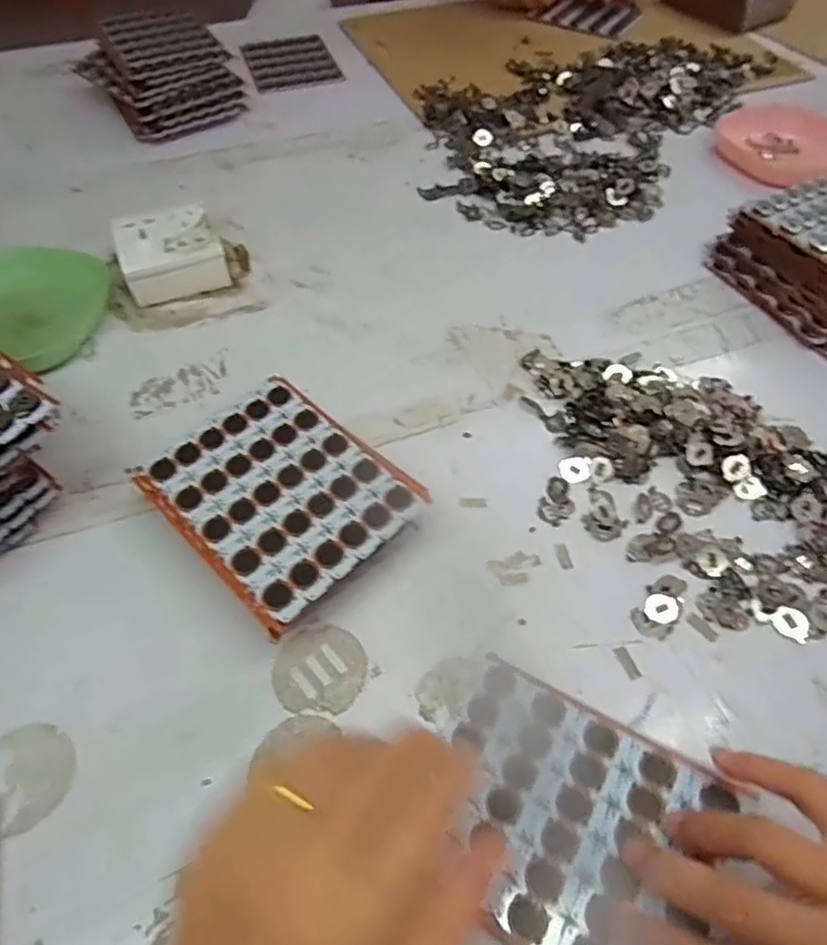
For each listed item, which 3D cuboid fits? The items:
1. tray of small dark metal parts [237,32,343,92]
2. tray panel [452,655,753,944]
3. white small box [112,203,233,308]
[{"bbox_3d":[-0.169,-0.567,0.841,0.117,0.004,0.162,-15,56,-10],"label":"tray of small dark metal parts"},{"bbox_3d":[0.077,0.171,0.302,0.137,0.011,0.115,19,57,25],"label":"tray panel"},{"bbox_3d":[-0.223,-0.200,0.563,0.084,0.042,0.083,-21,57,-14],"label":"white small box"}]

